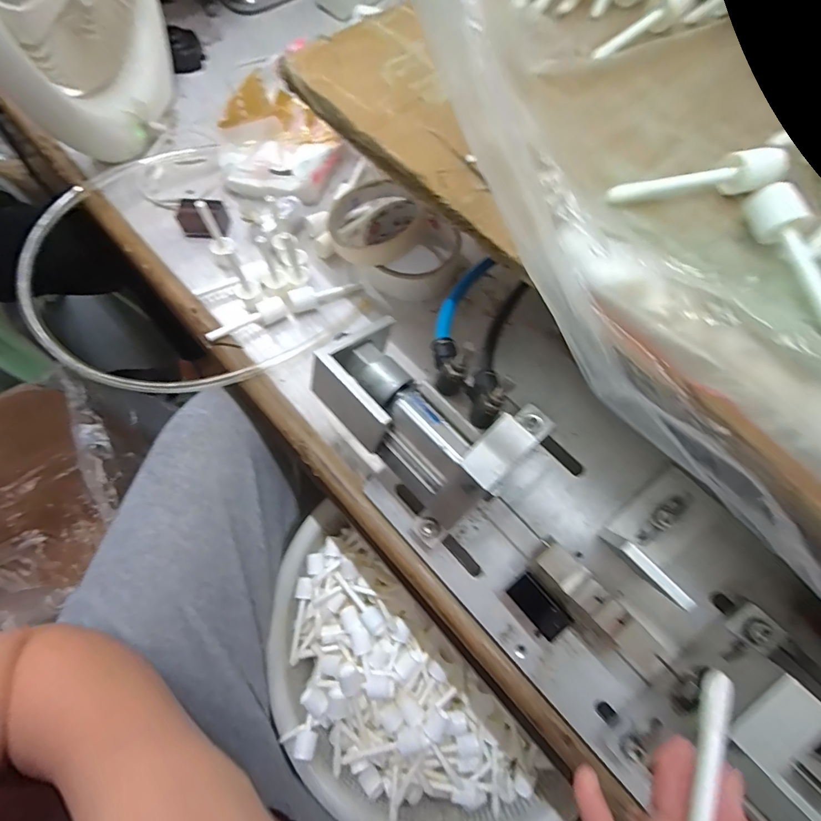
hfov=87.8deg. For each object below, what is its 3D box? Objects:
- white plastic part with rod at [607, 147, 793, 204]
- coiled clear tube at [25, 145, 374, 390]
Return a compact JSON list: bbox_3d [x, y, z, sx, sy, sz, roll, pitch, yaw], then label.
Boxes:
[{"bbox_3d":[0.140,-0.111,0.209,0.085,0.015,0.017,-11,69,-4],"label":"white plastic part with rod"},{"bbox_3d":[-0.213,-0.130,0.360,0.199,0.035,0.272,-39,74,-14],"label":"coiled clear tube"}]

